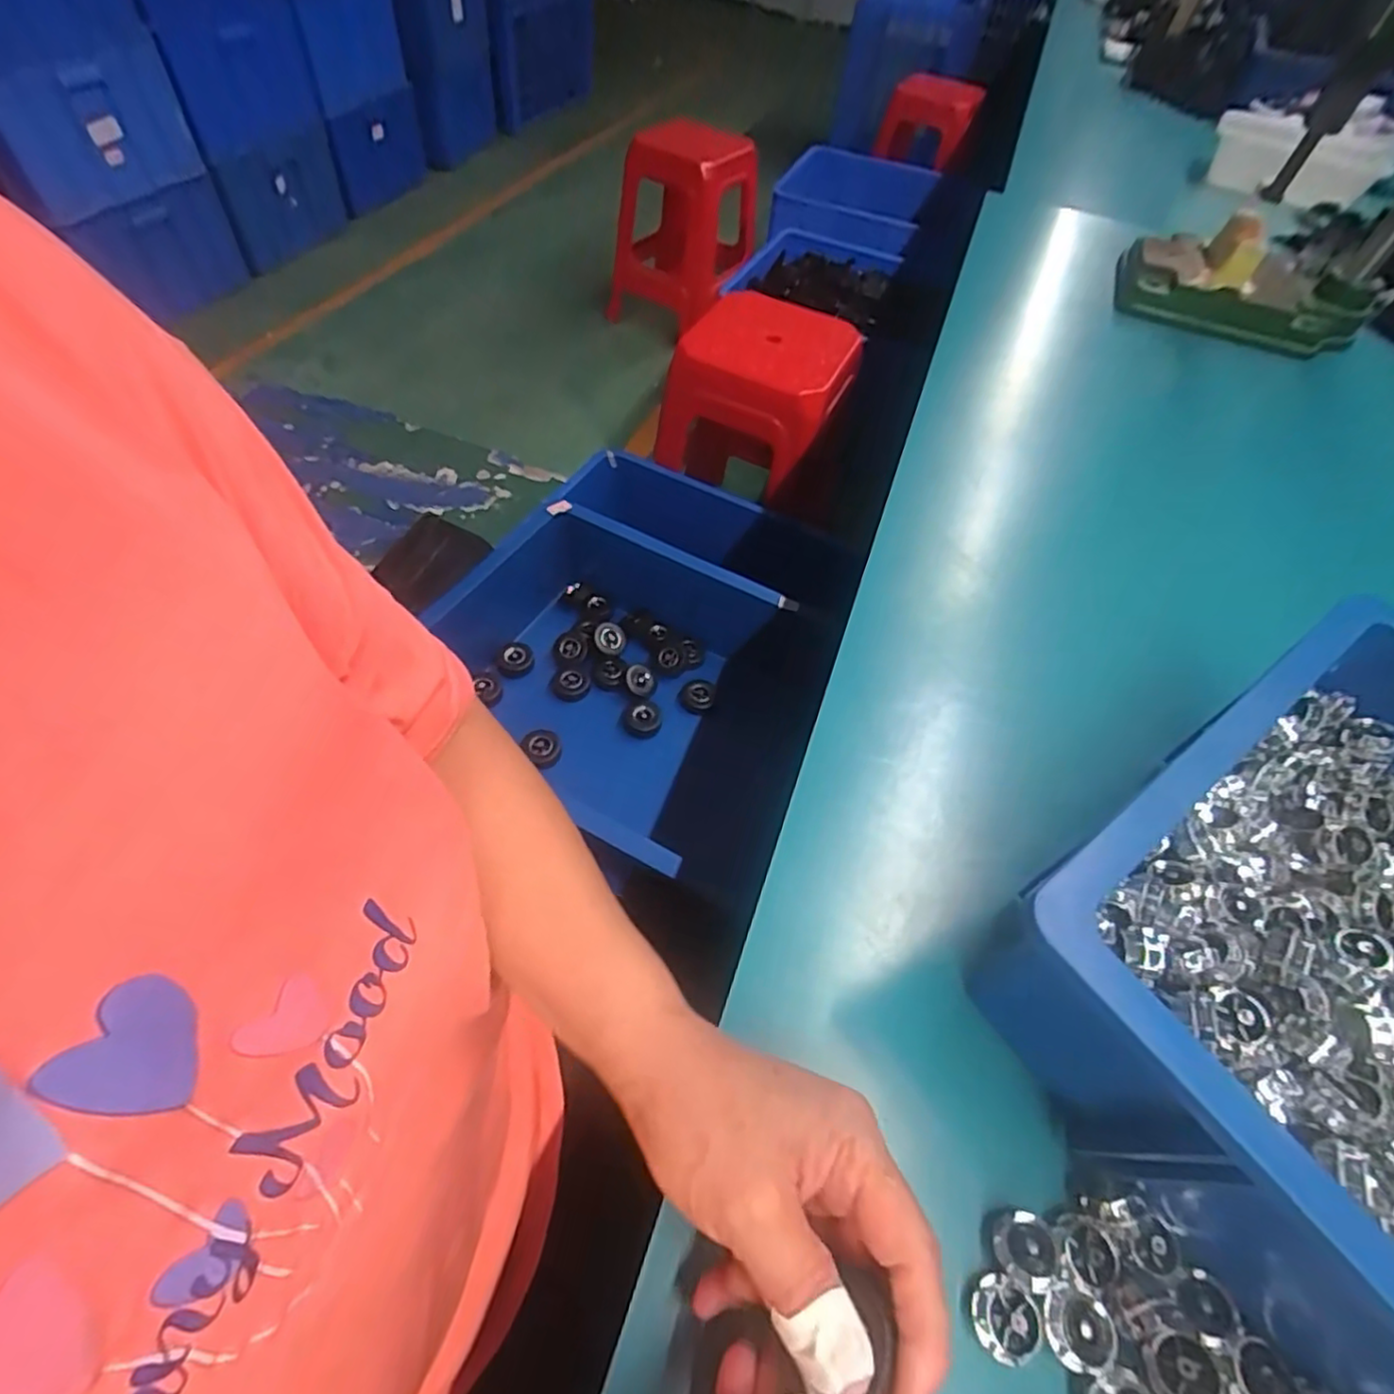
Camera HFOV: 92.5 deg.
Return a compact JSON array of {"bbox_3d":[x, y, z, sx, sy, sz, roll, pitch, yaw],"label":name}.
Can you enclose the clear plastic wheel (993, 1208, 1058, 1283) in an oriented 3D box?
[{"bbox_3d":[0.129,0.217,0.265,0.021,0.016,0.021,2,55,-3],"label":"clear plastic wheel"}]

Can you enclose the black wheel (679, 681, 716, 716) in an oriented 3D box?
[{"bbox_3d":[0.000,0.000,0.677,0.035,0.009,0.038,2,55,-3],"label":"black wheel"}]

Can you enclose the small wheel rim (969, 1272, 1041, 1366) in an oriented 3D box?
[{"bbox_3d":[0.117,0.237,0.253,0.024,0.012,0.023,2,55,-3],"label":"small wheel rim"}]

